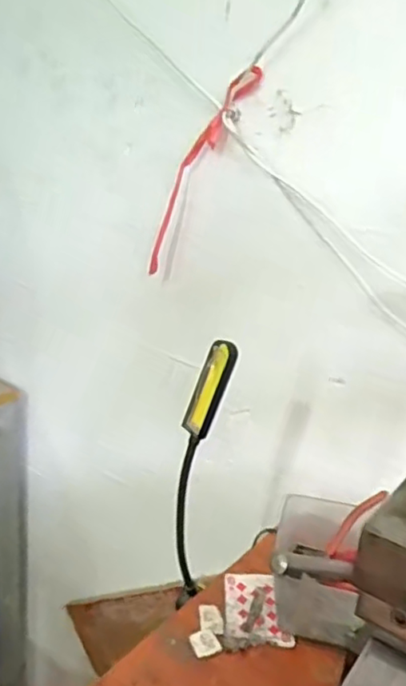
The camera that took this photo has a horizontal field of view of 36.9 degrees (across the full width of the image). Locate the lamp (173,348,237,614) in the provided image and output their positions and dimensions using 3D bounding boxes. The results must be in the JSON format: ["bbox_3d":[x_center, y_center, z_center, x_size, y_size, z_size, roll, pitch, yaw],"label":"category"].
[{"bbox_3d":[-0.003,0.120,0.529,0.038,0.257,0.042,5,18,0],"label":"lamp"}]

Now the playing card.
[{"bbox_3d":[0.046,0.238,0.550,0.055,0.005,0.087,4,18,-4],"label":"playing card"}]

